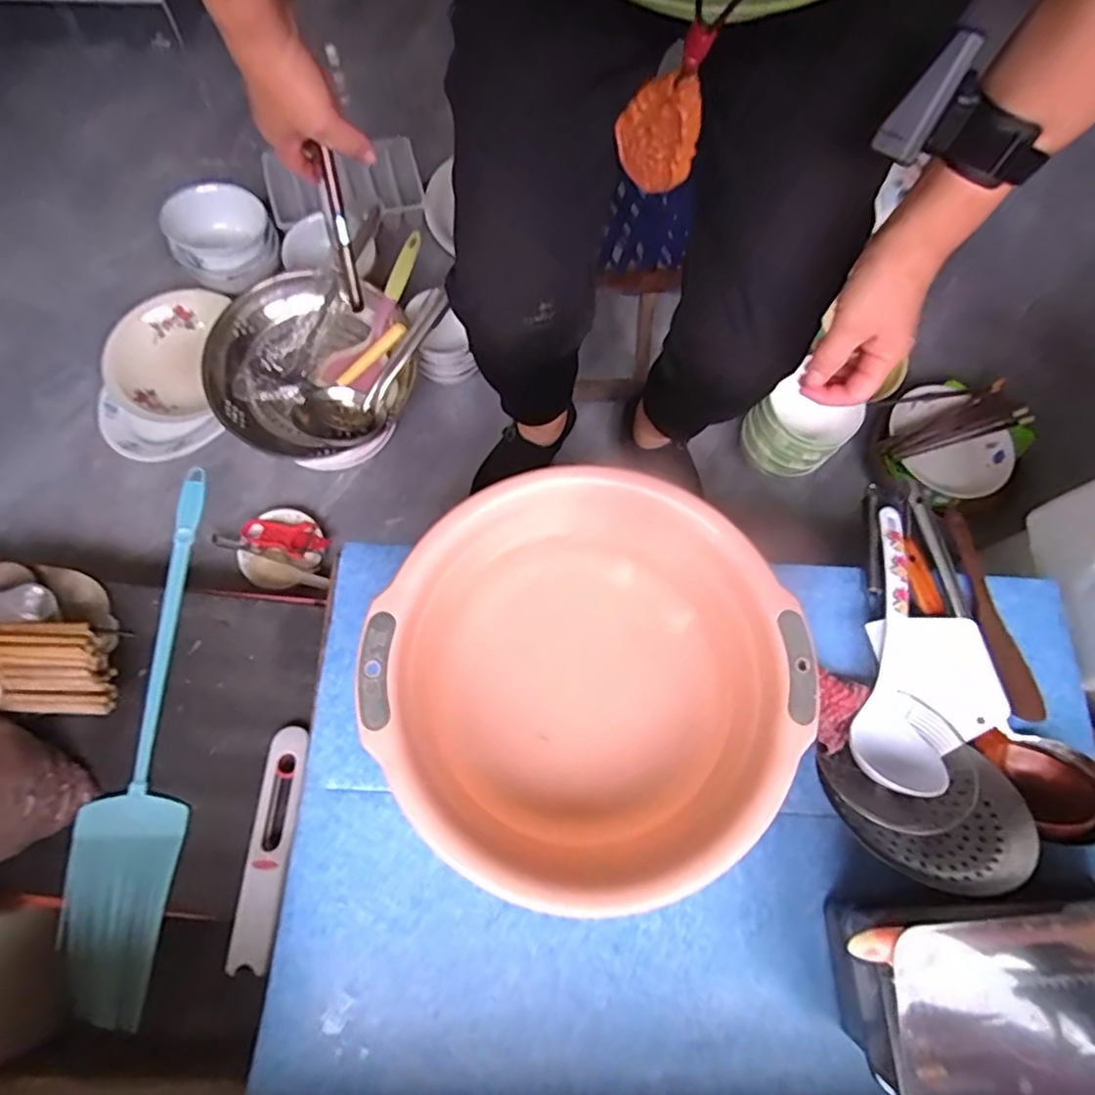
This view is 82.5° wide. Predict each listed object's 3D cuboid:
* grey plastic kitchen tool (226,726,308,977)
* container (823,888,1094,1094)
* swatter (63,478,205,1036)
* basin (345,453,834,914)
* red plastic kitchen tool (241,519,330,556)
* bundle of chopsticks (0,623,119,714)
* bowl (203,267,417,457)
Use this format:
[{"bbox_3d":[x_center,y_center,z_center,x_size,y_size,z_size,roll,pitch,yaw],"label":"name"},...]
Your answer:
[{"bbox_3d":[-0.300,0.318,0.676,0.048,0.009,0.234,2,65,1],"label":"grey plastic kitchen tool"},{"bbox_3d":[0.339,0.320,0.453,0.290,0.163,0.134,0,72,-2],"label":"container"},{"bbox_3d":[-0.455,0.201,0.731,0.116,0.019,0.607,6,72,0],"label":"swatter"},{"bbox_3d":[0.029,0.109,0.538,0.325,0.136,0.317,0,72,-2],"label":"basin"},{"bbox_3d":[-0.377,-0.021,0.889,0.119,0.029,0.053,19,73,4],"label":"red plastic kitchen tool"},{"bbox_3d":[-0.638,0.128,0.680,0.307,0.046,0.091,2,72,-1],"label":"bundle of chopsticks"},{"bbox_3d":[-0.326,-0.255,0.877,0.271,0.084,0.258,0,72,-2],"label":"bowl"}]

